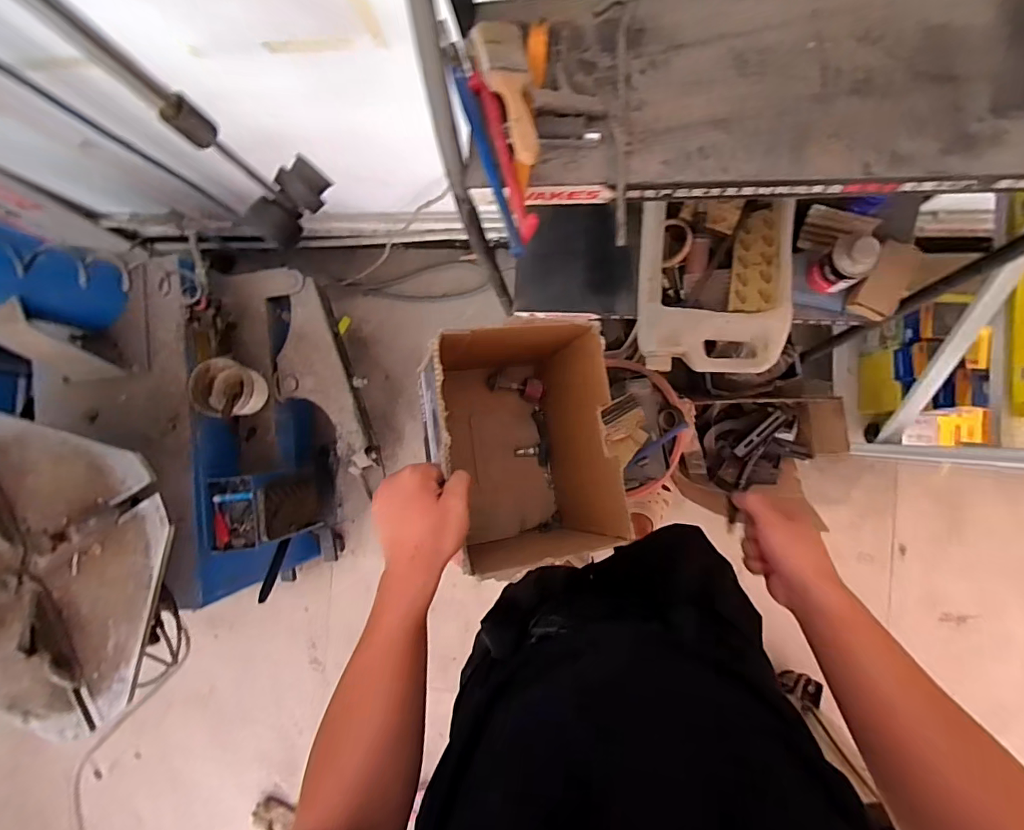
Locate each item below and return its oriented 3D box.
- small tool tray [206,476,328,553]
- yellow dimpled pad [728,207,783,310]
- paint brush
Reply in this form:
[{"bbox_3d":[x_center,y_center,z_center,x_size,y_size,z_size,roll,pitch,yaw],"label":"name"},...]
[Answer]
[{"bbox_3d":[-0.564,0.214,1.145,0.140,0.226,0.153,-5,87,8],"label":"small tool tray"},{"bbox_3d":[0.402,-0.259,0.802,0.063,0.059,0.189,8,89,8],"label":"yellow dimpled pad"},{"bbox_3d":[-0.002,-0.338,0.504,0.055,0.012,0.189,-9,73,-4],"label":"paint brush"}]

